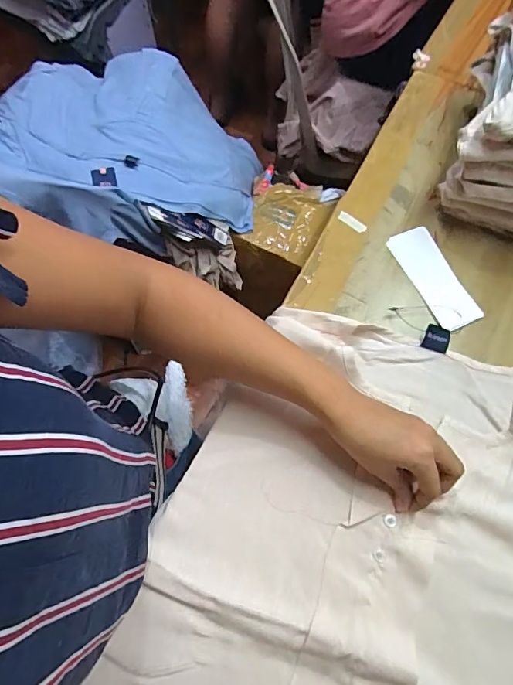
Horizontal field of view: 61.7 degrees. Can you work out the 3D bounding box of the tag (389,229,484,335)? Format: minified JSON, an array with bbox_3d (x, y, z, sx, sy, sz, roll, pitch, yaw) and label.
[{"bbox_3d":[0.188,-0.070,0.458,0.048,0.006,0.121,-21,69,-9],"label":"tag"}]

